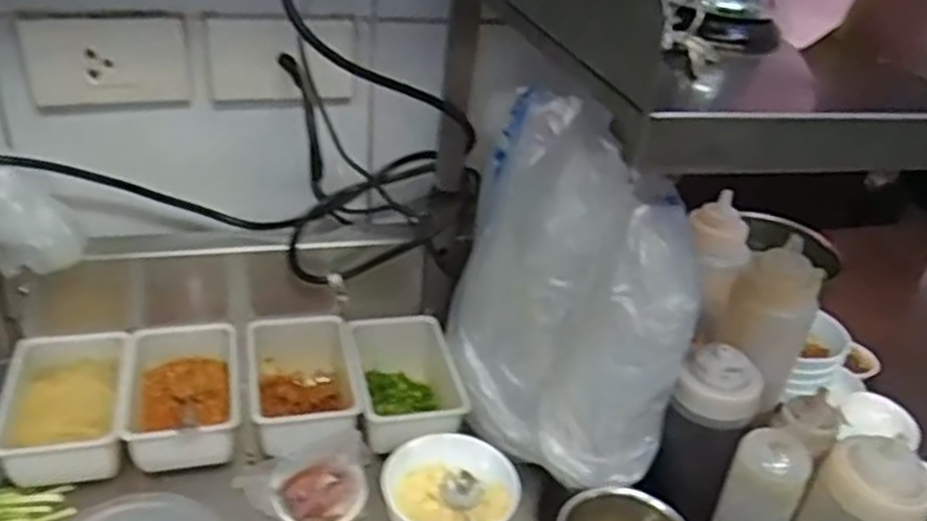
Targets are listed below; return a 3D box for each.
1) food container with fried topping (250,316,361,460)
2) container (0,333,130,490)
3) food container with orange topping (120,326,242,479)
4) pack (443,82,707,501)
[{"bbox_3d":[-0.149,0.119,0.714,0.093,0.067,0.142,-4,32,-15],"label":"food container with fried topping"},{"bbox_3d":[-0.333,0.130,0.667,0.091,0.074,0.139,-5,32,-17],"label":"container"},{"bbox_3d":[-0.243,0.125,0.687,0.094,0.067,0.136,-4,32,-16],"label":"food container with orange topping"},{"bbox_3d":[0.077,0.034,0.633,0.095,0.265,0.252,-9,33,-22],"label":"pack"}]

